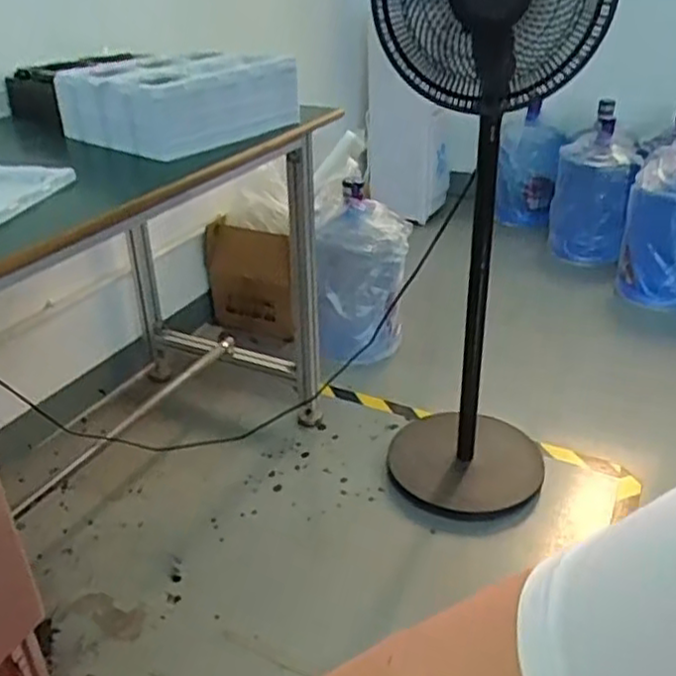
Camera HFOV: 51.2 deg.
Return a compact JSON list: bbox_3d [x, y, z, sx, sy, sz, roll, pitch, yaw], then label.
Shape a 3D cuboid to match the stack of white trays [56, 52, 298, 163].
[{"bbox_3d":[-0.276,-0.419,1.244,0.297,0.116,0.313,17,34,29],"label":"stack of white trays"}]

